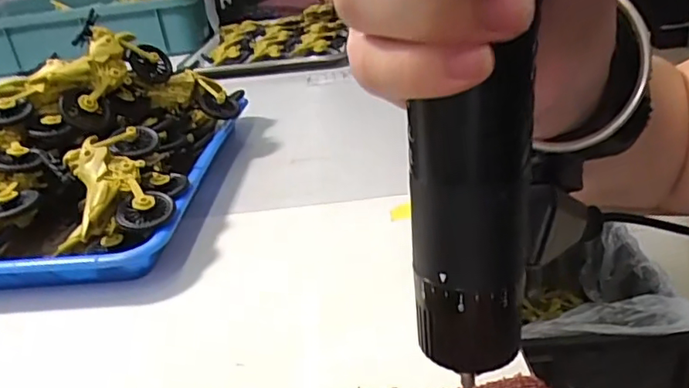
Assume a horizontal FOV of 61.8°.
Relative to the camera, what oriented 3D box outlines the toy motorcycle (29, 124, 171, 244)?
[{"bbox_3d":[-0.162,-0.002,0.407,0.074,0.043,0.103,-12,47,-26],"label":"toy motorcycle"}]

